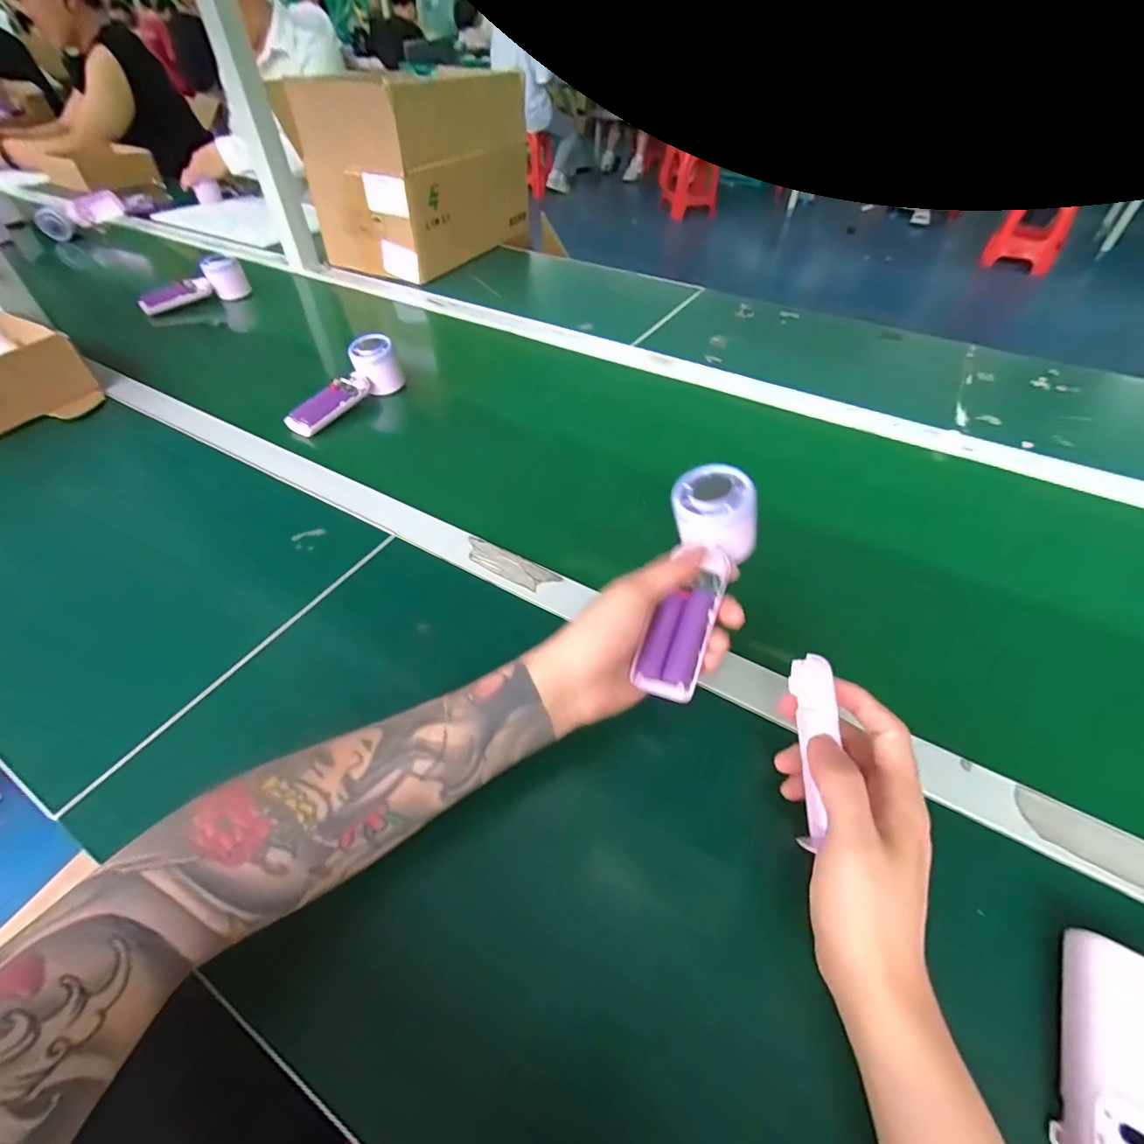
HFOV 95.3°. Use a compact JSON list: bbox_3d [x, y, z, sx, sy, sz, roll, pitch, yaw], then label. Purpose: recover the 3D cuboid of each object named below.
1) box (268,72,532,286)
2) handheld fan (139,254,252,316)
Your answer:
[{"bbox_3d":[-0.283,-0.757,0.985,0.237,0.258,0.388,20,50,18],"label":"box"},{"bbox_3d":[-0.631,-0.478,0.867,0.164,0.067,0.051,-24,51,-21],"label":"handheld fan"}]

